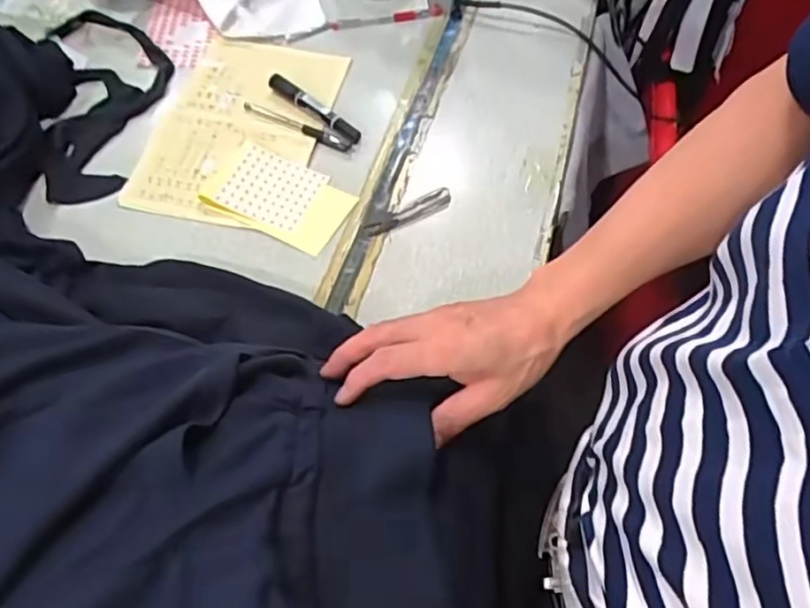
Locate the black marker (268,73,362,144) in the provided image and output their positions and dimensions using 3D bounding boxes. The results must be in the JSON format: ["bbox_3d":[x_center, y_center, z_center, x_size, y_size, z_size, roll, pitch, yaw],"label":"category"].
[{"bbox_3d":[-0.109,-0.234,0.757,0.144,0.017,0.020,37,65,20],"label":"black marker"}]

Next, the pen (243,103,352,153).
[{"bbox_3d":[-0.129,-0.208,0.748,0.142,0.008,0.016,24,61,14],"label":"pen"}]

